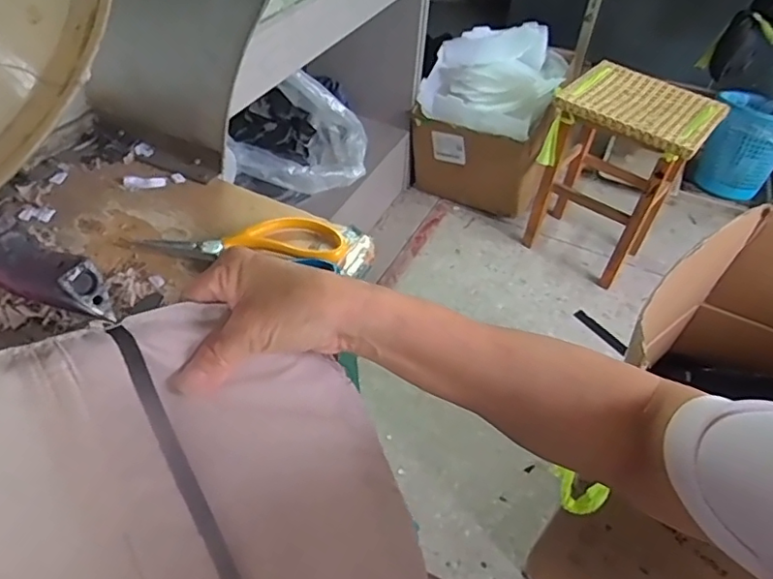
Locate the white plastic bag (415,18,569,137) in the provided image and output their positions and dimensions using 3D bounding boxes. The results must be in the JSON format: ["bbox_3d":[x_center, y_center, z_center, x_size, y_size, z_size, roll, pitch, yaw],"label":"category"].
[{"bbox_3d":[0.316,-0.634,1.694,0.371,0.161,0.430,16,46,11],"label":"white plastic bag"}]

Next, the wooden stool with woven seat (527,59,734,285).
[{"bbox_3d":[0.605,-0.296,1.568,0.341,0.504,0.313,26,49,20],"label":"wooden stool with woven seat"}]

